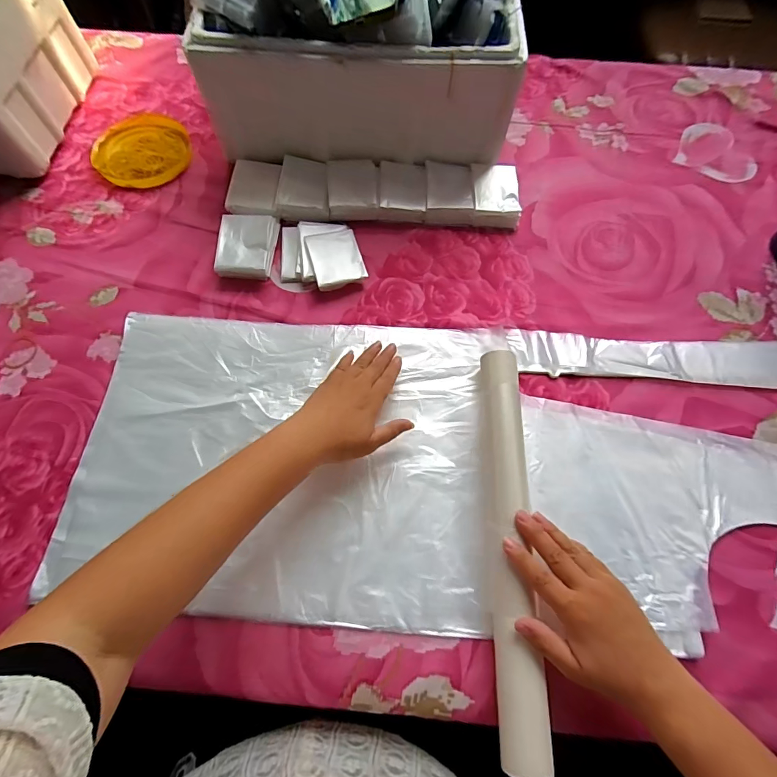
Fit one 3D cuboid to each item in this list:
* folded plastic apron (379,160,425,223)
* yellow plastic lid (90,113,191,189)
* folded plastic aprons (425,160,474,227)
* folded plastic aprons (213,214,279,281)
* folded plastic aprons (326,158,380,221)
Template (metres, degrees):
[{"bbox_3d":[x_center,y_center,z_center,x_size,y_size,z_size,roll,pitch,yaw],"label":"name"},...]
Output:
[{"bbox_3d":[0.019,-0.275,0.568,0.064,0.023,0.090,2,66,0],"label":"folded plastic apron"},{"bbox_3d":[-0.346,-0.344,0.582,0.126,0.019,0.134,0,67,-1],"label":"yellow plastic lid"},{"bbox_3d":[0.084,-0.273,0.571,0.065,0.024,0.093,2,66,0],"label":"folded plastic aprons"},{"bbox_3d":[-0.185,-0.189,0.530,0.066,0.034,0.091,5,67,1],"label":"folded plastic aprons"},{"bbox_3d":[-0.048,-0.277,0.564,0.068,0.020,0.090,-3,67,-2],"label":"folded plastic aprons"}]

